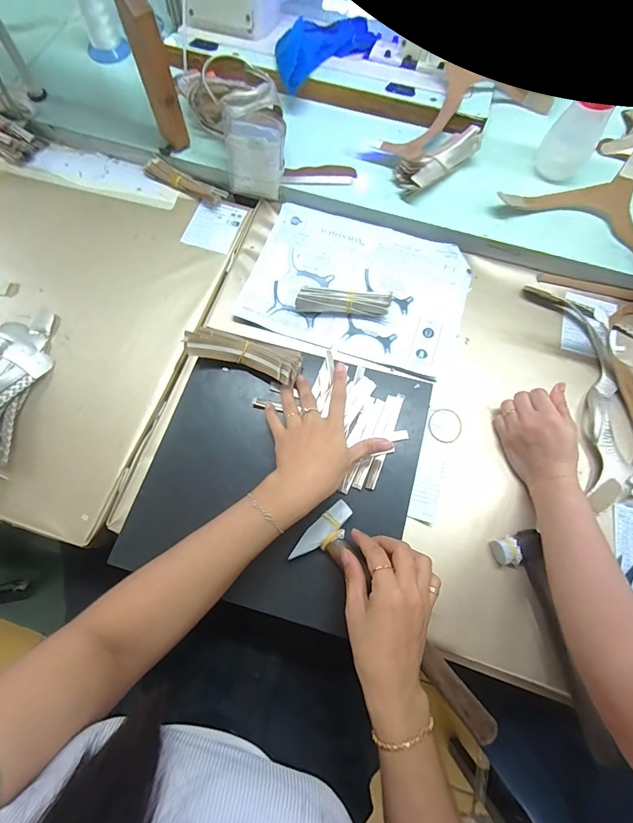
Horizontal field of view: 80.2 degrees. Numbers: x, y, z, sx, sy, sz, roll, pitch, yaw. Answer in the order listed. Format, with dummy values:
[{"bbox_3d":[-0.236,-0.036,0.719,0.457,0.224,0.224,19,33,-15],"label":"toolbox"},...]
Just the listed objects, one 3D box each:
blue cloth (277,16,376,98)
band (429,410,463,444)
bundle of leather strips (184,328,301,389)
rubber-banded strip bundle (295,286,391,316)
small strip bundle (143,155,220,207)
[{"bbox_3d":[0.014,-0.612,0.623,0.237,0.045,0.095,-41,77,-10],"label":"blue cloth"},{"bbox_3d":[0.165,0.017,0.479,0.041,0.004,0.046,28,76,9],"label":"band"},{"bbox_3d":[-0.089,-0.072,0.461,0.142,0.028,0.043,17,72,5],"label":"bundle of leather strips"},{"bbox_3d":[0.038,-0.154,0.521,0.129,0.033,0.033,4,74,2],"label":"rubber-banded strip bundle"},{"bbox_3d":[-0.209,-0.357,0.583,0.135,0.027,0.022,30,77,9],"label":"small strip bundle"}]

